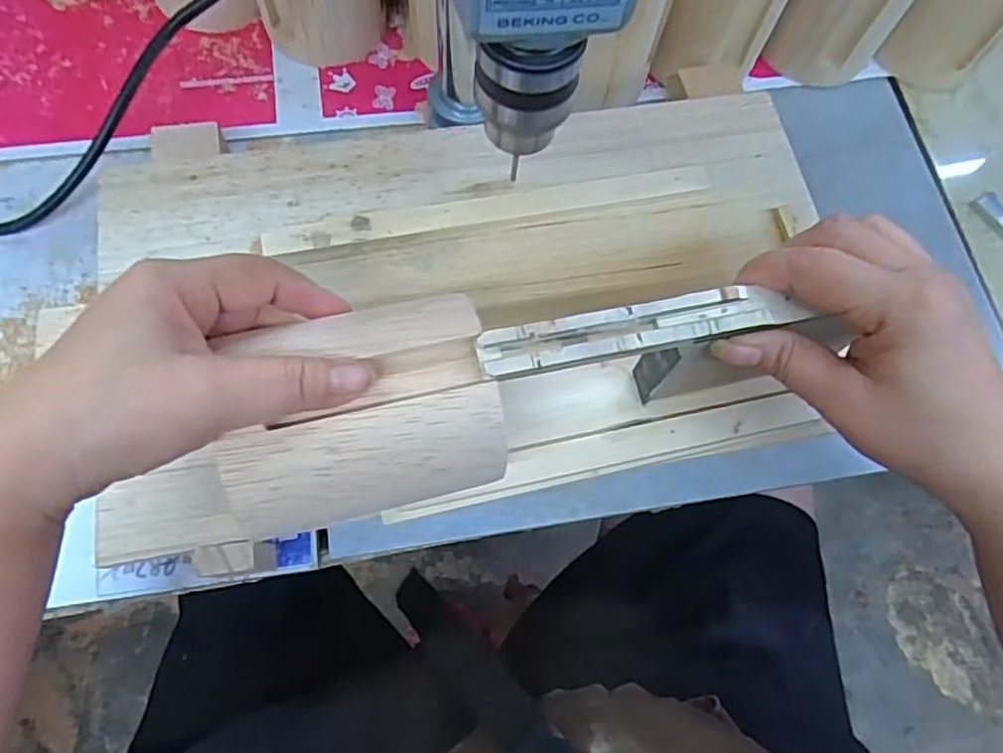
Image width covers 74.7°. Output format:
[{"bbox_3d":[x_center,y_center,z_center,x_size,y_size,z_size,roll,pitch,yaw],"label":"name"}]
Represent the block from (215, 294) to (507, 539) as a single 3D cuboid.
[{"bbox_3d":[-0.052,0.011,0.239,0.099,0.035,0.073,-13,71,-8],"label":"block"}]

